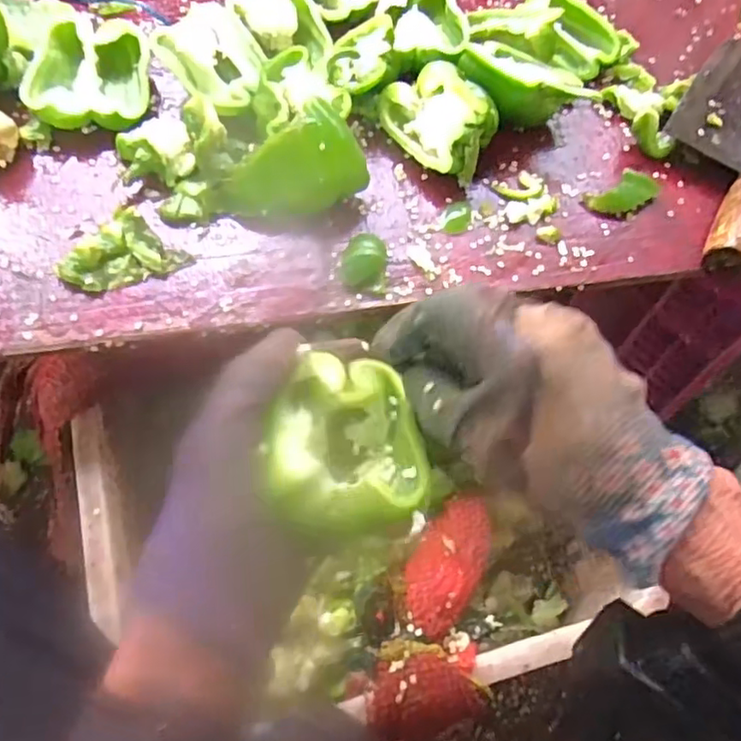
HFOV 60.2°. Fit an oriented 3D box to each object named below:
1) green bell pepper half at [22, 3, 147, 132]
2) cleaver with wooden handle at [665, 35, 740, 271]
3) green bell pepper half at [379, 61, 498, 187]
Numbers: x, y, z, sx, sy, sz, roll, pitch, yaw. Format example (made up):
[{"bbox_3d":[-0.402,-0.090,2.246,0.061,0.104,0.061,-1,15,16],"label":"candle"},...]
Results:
[{"bbox_3d":[-0.208,-0.222,0.476,0.081,0.031,0.102,-6,61,-8],"label":"green bell pepper half"},{"bbox_3d":[0.272,-0.178,0.486,0.080,0.029,0.269,26,62,10],"label":"cleaver with wooden handle"},{"bbox_3d":[0.053,-0.184,0.464,0.061,0.048,0.090,-29,67,-19],"label":"green bell pepper half"}]

